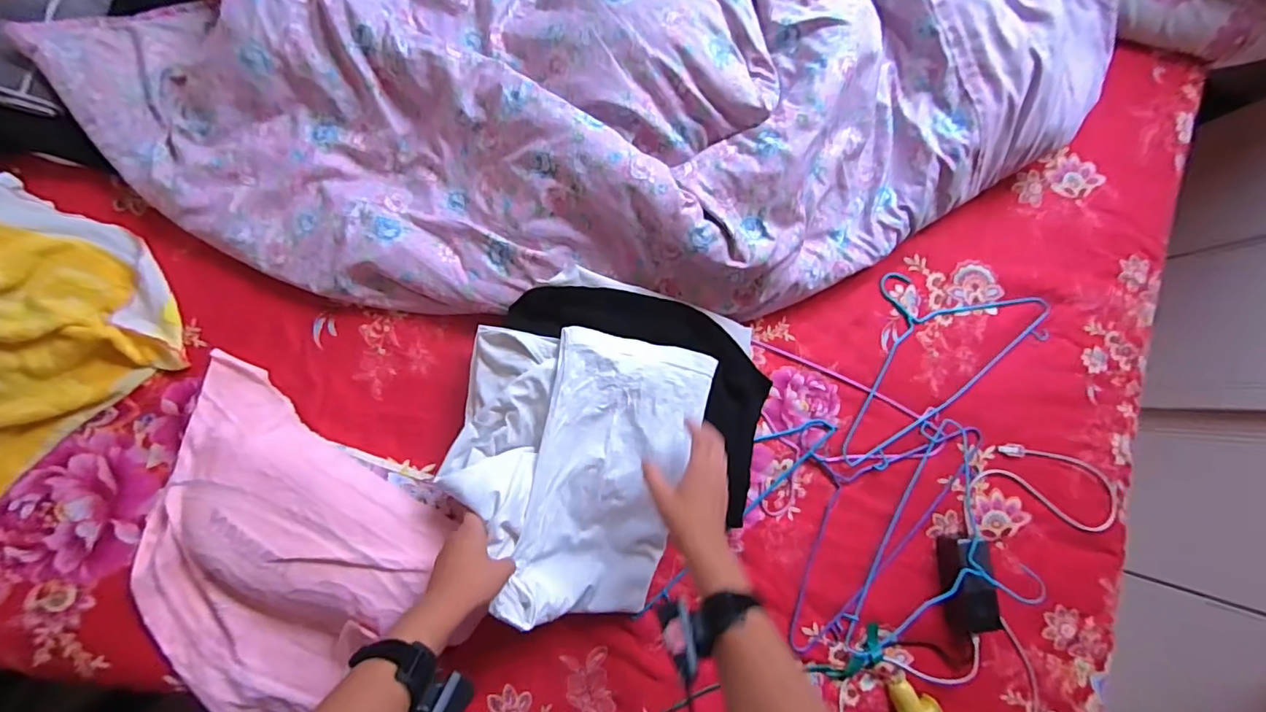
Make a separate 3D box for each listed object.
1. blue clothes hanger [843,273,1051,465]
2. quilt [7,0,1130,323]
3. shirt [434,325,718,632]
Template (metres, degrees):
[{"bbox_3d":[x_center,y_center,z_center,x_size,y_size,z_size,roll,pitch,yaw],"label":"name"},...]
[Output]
[{"bbox_3d":[0.459,-0.023,0.852,0.427,0.024,0.223,-34,90,-7],"label":"blue clothes hanger"},{"bbox_3d":[0.029,-0.456,0.745,1.421,0.135,0.789,2,85,-8],"label":"quilt"},{"bbox_3d":[-0.074,0.141,0.668,0.297,0.098,0.346,12,84,-7],"label":"shirt"}]

